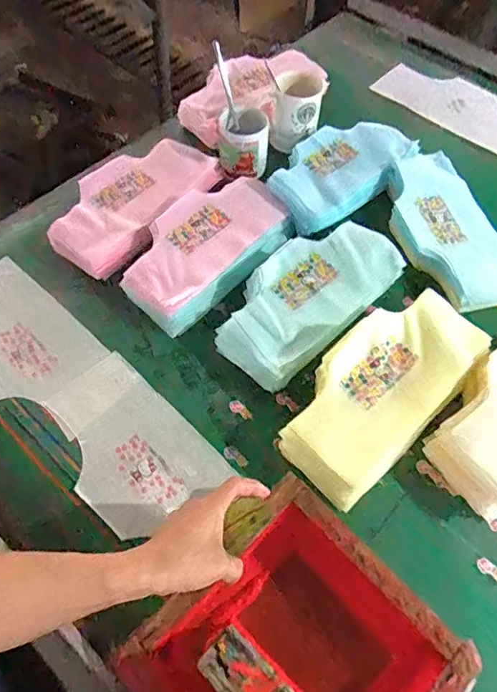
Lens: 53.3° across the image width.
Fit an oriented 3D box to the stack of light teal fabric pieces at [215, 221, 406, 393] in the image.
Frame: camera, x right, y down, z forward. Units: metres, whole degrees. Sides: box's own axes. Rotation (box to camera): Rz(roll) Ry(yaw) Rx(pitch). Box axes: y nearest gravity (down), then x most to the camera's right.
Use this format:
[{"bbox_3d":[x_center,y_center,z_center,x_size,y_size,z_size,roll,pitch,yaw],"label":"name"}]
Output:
[{"bbox_3d":[0.088,-0.075,0.728,0.302,0.049,0.156,-40,68,-22],"label":"stack of light teal fabric pieces"}]

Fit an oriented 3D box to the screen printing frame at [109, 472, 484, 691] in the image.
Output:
[{"bbox_3d":[0.045,0.309,0.486,0.250,0.069,0.252,40,66,20],"label":"screen printing frame"}]

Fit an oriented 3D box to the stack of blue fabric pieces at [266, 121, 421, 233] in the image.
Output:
[{"bbox_3d":[0.154,-0.303,0.866,0.293,0.049,0.159,-39,68,-22],"label":"stack of blue fabric pieces"}]

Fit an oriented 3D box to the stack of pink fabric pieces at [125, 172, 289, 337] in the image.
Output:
[{"bbox_3d":[-0.066,-0.155,0.774,0.172,0.046,0.291,40,66,20],"label":"stack of pink fabric pieces"}]

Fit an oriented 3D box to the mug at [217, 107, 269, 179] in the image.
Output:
[{"bbox_3d":[-0.010,-0.346,0.844,0.083,0.082,0.088,1,59,-1],"label":"mug"}]

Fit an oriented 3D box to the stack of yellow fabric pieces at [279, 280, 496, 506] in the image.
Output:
[{"bbox_3d":[0.172,0.054,0.636,0.154,0.066,0.295,41,67,20],"label":"stack of yellow fabric pieces"}]

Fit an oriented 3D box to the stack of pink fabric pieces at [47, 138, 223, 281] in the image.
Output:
[{"bbox_3d":[-0.192,-0.237,0.813,0.154,0.049,0.292,31,63,16],"label":"stack of pink fabric pieces"}]

